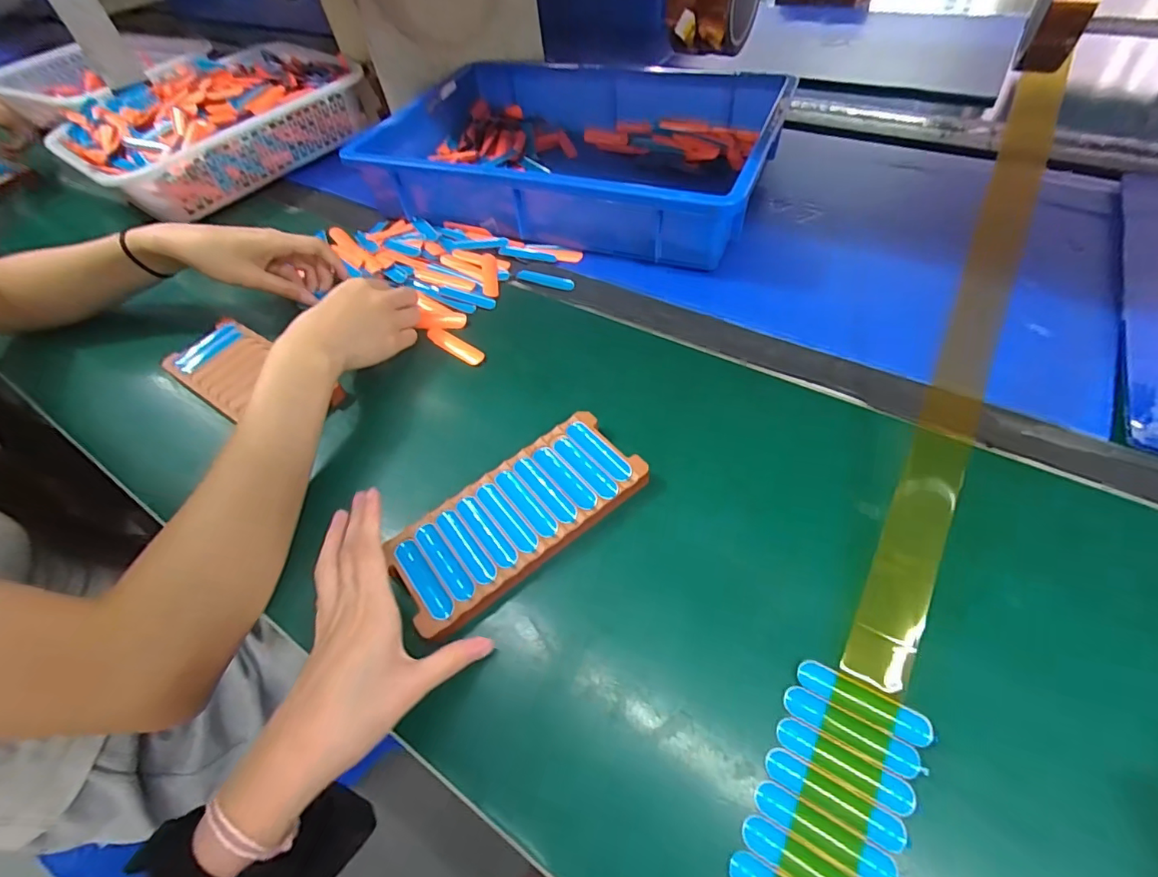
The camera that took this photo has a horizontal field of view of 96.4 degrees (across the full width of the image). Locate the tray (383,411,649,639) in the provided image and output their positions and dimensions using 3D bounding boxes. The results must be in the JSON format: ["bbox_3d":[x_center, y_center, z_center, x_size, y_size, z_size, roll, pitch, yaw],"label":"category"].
[{"bbox_3d":[-0.041,0.049,0.347,0.168,0.014,0.077,-35,58,-18],"label":"tray"}]

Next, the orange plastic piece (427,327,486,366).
[{"bbox_3d":[-0.113,-0.085,0.468,0.070,0.005,0.020,33,64,25],"label":"orange plastic piece"}]

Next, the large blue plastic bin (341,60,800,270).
[{"bbox_3d":[-0.004,-0.345,0.599,0.437,0.073,0.306,18,58,17],"label":"large blue plastic bin"}]

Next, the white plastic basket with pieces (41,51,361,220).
[{"bbox_3d":[-0.493,-0.438,0.721,0.256,0.098,0.372,30,60,27],"label":"white plastic basket with pieces"}]

